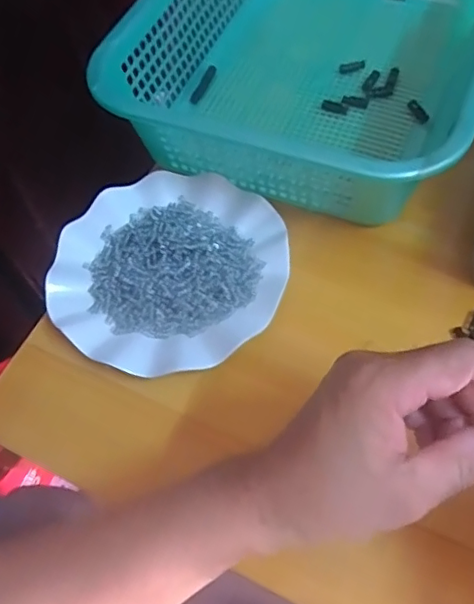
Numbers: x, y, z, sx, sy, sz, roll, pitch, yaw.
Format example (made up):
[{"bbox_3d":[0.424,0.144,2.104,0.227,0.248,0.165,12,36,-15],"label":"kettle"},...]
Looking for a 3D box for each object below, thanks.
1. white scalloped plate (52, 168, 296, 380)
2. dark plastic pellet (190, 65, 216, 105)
[{"bbox_3d":[-0.054,-0.029,0.455,0.178,0.015,0.183,-2,59,3],"label":"white scalloped plate"},{"bbox_3d":[-0.034,-0.221,0.577,0.008,0.008,0.051,19,63,15],"label":"dark plastic pellet"}]

